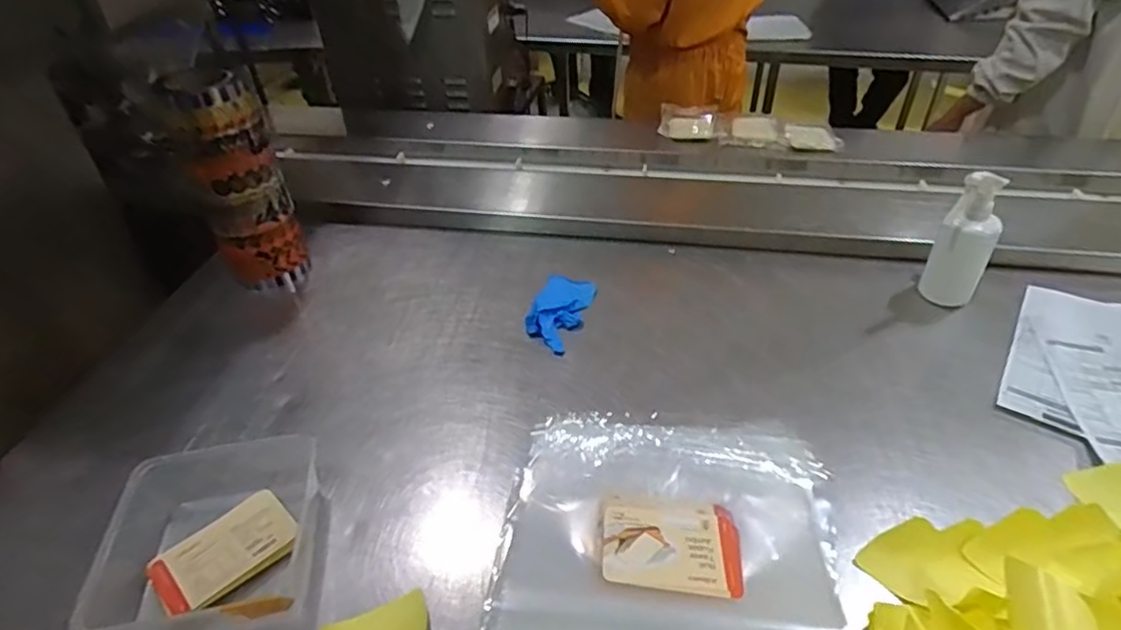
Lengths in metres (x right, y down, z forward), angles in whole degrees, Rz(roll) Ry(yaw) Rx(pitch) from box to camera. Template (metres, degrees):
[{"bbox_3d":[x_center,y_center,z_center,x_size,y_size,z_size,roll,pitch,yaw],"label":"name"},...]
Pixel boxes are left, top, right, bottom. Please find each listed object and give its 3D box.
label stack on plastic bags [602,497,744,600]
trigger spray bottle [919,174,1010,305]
[{"bbox_3d":[0.111,0.229,0.633,0.134,0.009,0.097,2,42,6],"label":"label stack on plastic bags"},{"bbox_3d":[0.570,-0.097,0.893,0.075,0.205,0.054,24,49,28],"label":"trigger spray bottle"}]

